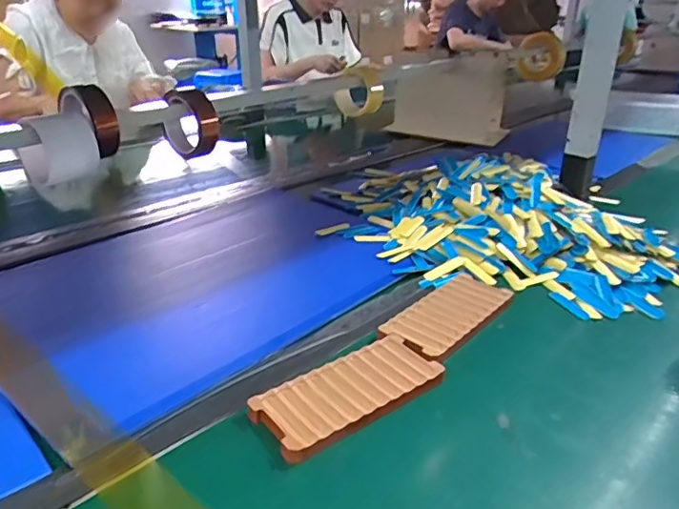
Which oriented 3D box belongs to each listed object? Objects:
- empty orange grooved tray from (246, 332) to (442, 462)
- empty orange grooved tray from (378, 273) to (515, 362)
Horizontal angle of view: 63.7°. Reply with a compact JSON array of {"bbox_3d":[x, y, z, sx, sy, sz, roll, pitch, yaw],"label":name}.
[{"bbox_3d":[0.012,0.123,0.499,0.176,0.008,0.079,-18,34,-34],"label":"empty orange grooved tray"},{"bbox_3d":[0.126,0.062,0.613,0.081,0.010,0.164,25,35,36],"label":"empty orange grooved tray"}]

